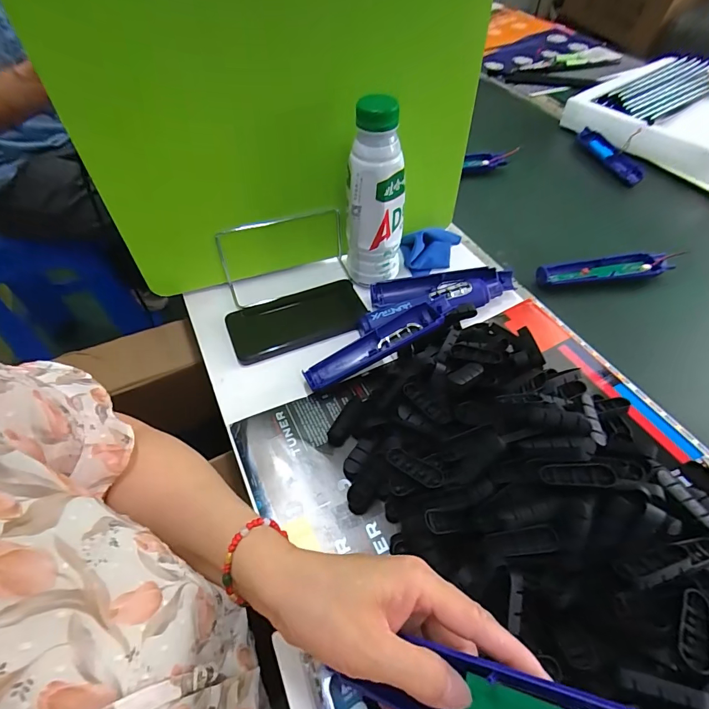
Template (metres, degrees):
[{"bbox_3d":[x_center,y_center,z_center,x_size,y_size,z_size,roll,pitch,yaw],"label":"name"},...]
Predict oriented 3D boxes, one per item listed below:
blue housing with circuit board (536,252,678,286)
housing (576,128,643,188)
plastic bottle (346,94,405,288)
[{"bbox_3d":[0.321,-0.111,0.523,0.168,0.018,0.038,-7,53,-4],"label":"blue housing with circuit board"},{"bbox_3d":[0.466,-0.363,0.737,0.026,0.032,0.173,-12,53,-8],"label":"housing"},{"bbox_3d":[0.023,-0.162,0.436,0.050,0.191,0.051,-34,59,-22],"label":"plastic bottle"}]

